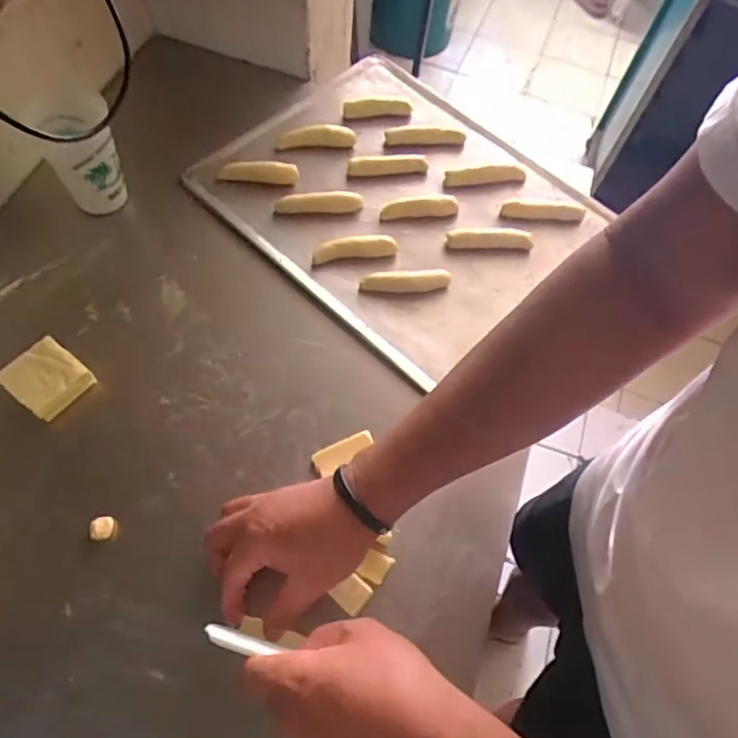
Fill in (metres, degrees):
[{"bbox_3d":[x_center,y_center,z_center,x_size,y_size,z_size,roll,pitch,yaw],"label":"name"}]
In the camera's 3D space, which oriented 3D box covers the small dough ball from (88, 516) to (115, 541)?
[{"bbox_3d":[-0.221,0.133,0.484,0.017,0.017,0.020,5,63,-1],"label":"small dough ball"}]

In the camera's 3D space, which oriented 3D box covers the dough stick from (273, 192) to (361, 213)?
[{"bbox_3d":[-0.056,-0.187,0.653,0.095,0.013,0.020,-1,63,-4],"label":"dough stick"}]

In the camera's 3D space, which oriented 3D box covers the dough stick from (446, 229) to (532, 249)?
[{"bbox_3d":[0.132,-0.144,0.641,0.091,0.008,0.021,0,63,-4],"label":"dough stick"}]

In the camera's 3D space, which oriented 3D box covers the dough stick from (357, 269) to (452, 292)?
[{"bbox_3d":[0.038,-0.092,0.606,0.093,0.008,0.023,-2,63,-4],"label":"dough stick"}]

